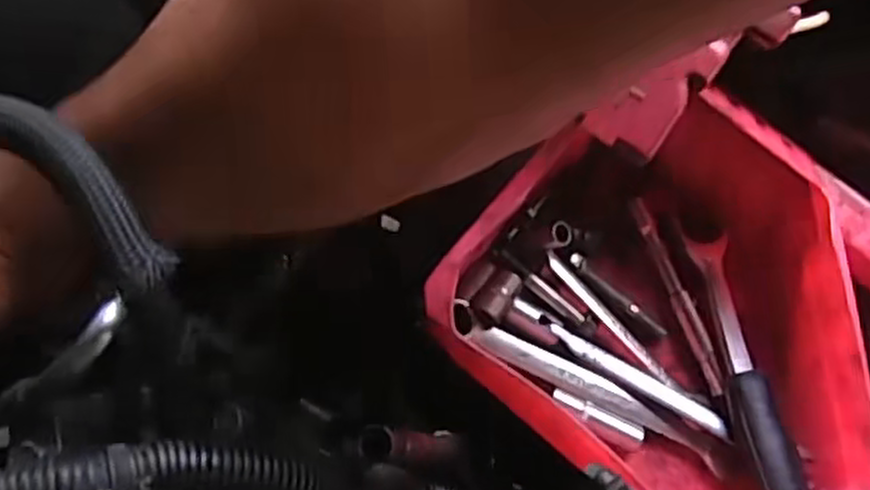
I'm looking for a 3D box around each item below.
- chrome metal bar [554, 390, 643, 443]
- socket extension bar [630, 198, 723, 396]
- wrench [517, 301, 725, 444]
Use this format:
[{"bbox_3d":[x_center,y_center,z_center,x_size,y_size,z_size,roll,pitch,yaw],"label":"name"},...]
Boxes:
[{"bbox_3d":[0.096,0.099,0.463,0.056,0.004,0.009,24,78,7],"label":"chrome metal bar"},{"bbox_3d":[0.147,0.029,0.478,0.010,0.009,0.123,-20,77,-4],"label":"socket extension bar"},{"bbox_3d":[0.109,0.073,0.469,0.142,0.008,0.012,30,78,8],"label":"wrench"}]

